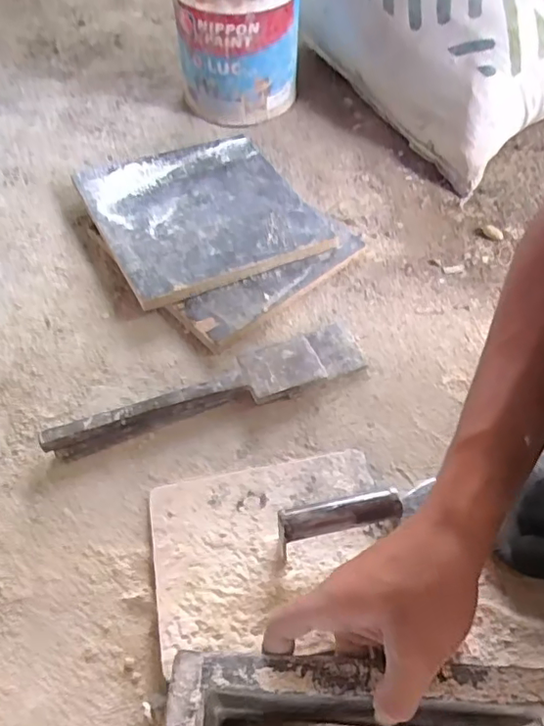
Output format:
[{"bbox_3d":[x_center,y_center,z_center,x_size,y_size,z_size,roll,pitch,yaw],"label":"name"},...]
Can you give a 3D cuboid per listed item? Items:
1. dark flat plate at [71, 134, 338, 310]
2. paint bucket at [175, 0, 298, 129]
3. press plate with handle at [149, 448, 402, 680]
[{"bbox_3d":[-0.086,-0.194,0.701,0.250,0.016,0.239,-21,61,-21],"label":"dark flat plate"},{"bbox_3d":[-0.048,-0.482,0.810,0.178,0.186,0.186,2,56,-4],"label":"paint bucket"},{"bbox_3d":[0.002,0.142,0.466,0.201,0.071,0.148,-8,58,-11],"label":"press plate with handle"}]

